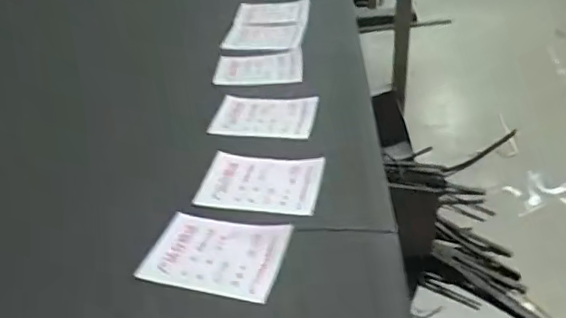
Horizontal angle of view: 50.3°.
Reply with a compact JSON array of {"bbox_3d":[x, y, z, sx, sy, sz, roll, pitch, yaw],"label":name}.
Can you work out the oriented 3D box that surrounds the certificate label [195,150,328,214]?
[{"bbox_3d":[-0.020,0.021,0.546,0.108,0.007,0.071,2,40,13],"label":"certificate label"}]

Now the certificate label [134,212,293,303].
[{"bbox_3d":[-0.051,0.072,0.472,0.106,0.010,0.073,7,37,17],"label":"certificate label"}]

